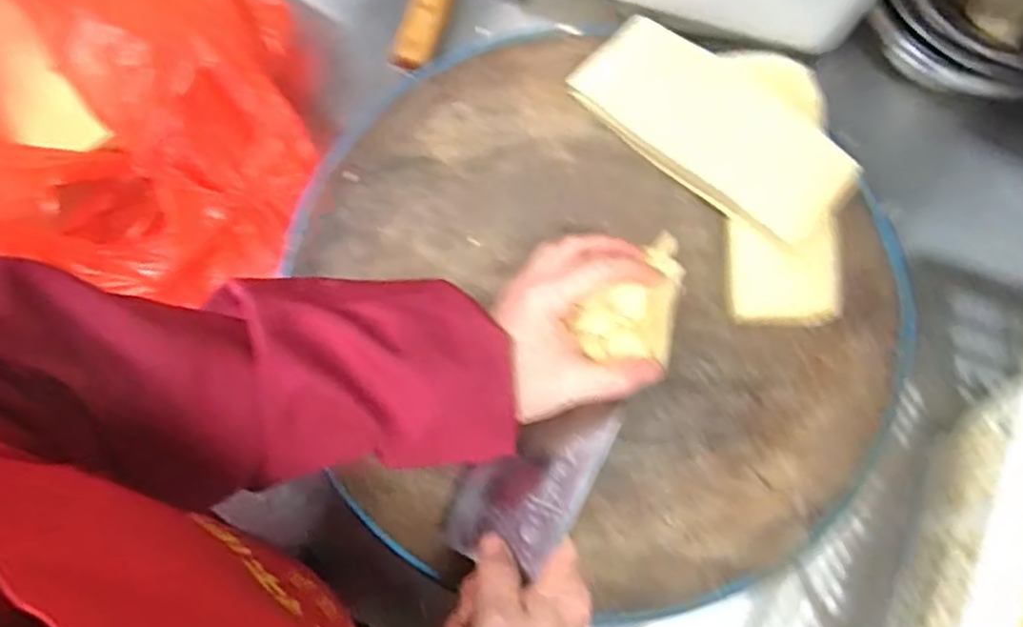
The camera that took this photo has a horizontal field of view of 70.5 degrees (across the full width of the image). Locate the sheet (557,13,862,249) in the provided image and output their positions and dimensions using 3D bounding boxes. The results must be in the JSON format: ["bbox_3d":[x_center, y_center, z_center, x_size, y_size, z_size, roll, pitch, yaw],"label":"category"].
[{"bbox_3d":[0.129,-0.124,0.480,0.192,0.012,0.073,42,107,17],"label":"sheet"}]

